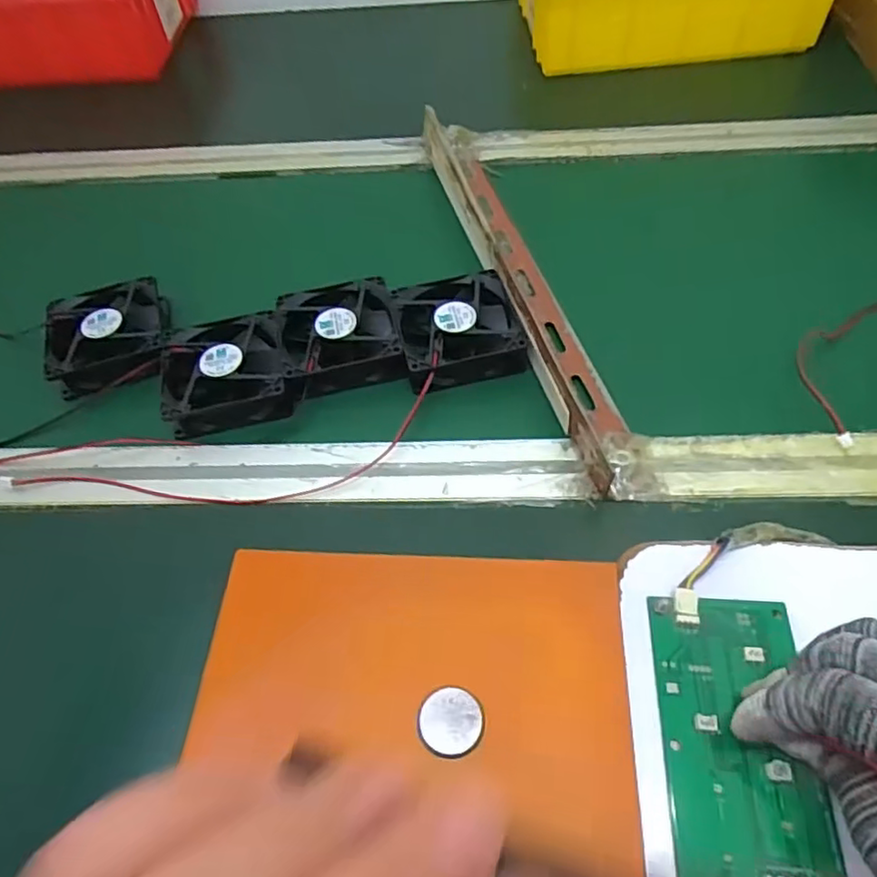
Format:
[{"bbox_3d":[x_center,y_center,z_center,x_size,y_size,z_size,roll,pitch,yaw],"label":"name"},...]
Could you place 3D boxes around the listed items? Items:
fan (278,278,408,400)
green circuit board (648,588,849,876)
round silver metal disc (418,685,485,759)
[{"bbox_3d":[-0.068,-0.070,0.444,0.079,0.030,0.081,-14,55,-4],"label":"fan"},{"bbox_3d":[0.131,0.135,0.275,0.064,0.008,0.134,0,57,4],"label":"green circuit board"},{"bbox_3d":[0.006,0.127,0.285,0.029,0.004,0.029,-3,55,4],"label":"round silver metal disc"}]

